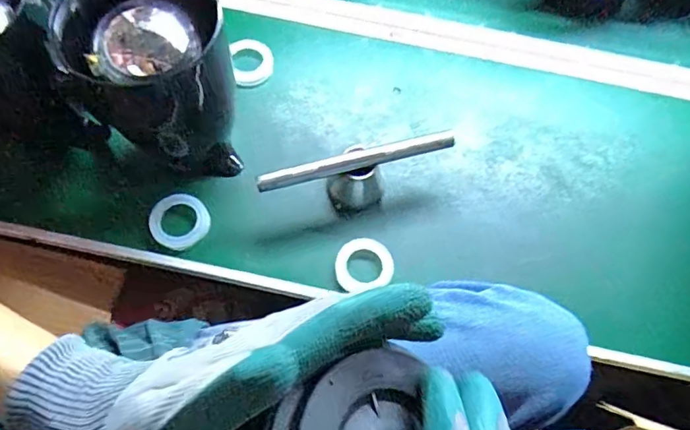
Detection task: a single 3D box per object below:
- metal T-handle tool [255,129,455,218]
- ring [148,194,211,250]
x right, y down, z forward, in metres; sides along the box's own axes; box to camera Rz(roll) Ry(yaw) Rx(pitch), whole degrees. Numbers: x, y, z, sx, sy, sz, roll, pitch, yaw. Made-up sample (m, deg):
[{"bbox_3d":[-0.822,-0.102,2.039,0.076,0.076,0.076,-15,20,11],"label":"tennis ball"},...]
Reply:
[{"bbox_3d":[0.014,-0.035,0.515,0.195,0.067,0.042,-12,69,-7],"label":"metal T-handle tool"},{"bbox_3d":[-0.171,0.007,0.519,0.055,0.015,0.057,1,68,-2],"label":"ring"}]

